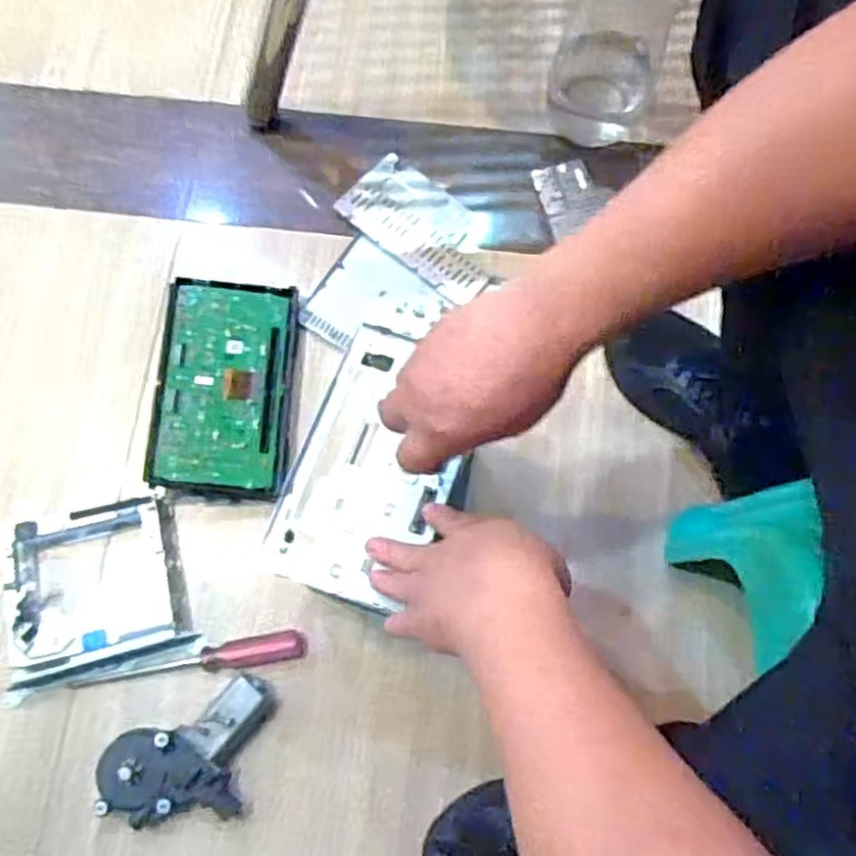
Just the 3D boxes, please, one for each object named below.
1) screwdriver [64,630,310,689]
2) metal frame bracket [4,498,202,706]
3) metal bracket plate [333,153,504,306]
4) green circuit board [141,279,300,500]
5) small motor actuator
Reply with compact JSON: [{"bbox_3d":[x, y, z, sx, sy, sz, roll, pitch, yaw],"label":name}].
[{"bbox_3d":[-0.205,0.205,0.642,0.197,0.020,0.026,-11,74,-5],"label":"screwdriver"},{"bbox_3d":[-0.300,0.146,0.655,0.155,0.030,0.140,-16,74,-7],"label":"metal frame bracket"},{"bbox_3d":[-0.003,-0.213,0.783,0.175,0.010,0.094,40,77,11],"label":"metal bracket plate"},{"bbox_3d":[-0.192,-0.040,0.707,0.118,0.035,0.205,3,73,-1],"label":"green circuit board"},{"bbox_3d":[-0.196,0.281,0.623,0.151,0.049,0.093,-24,75,-9],"label":"small motor actuator"}]

